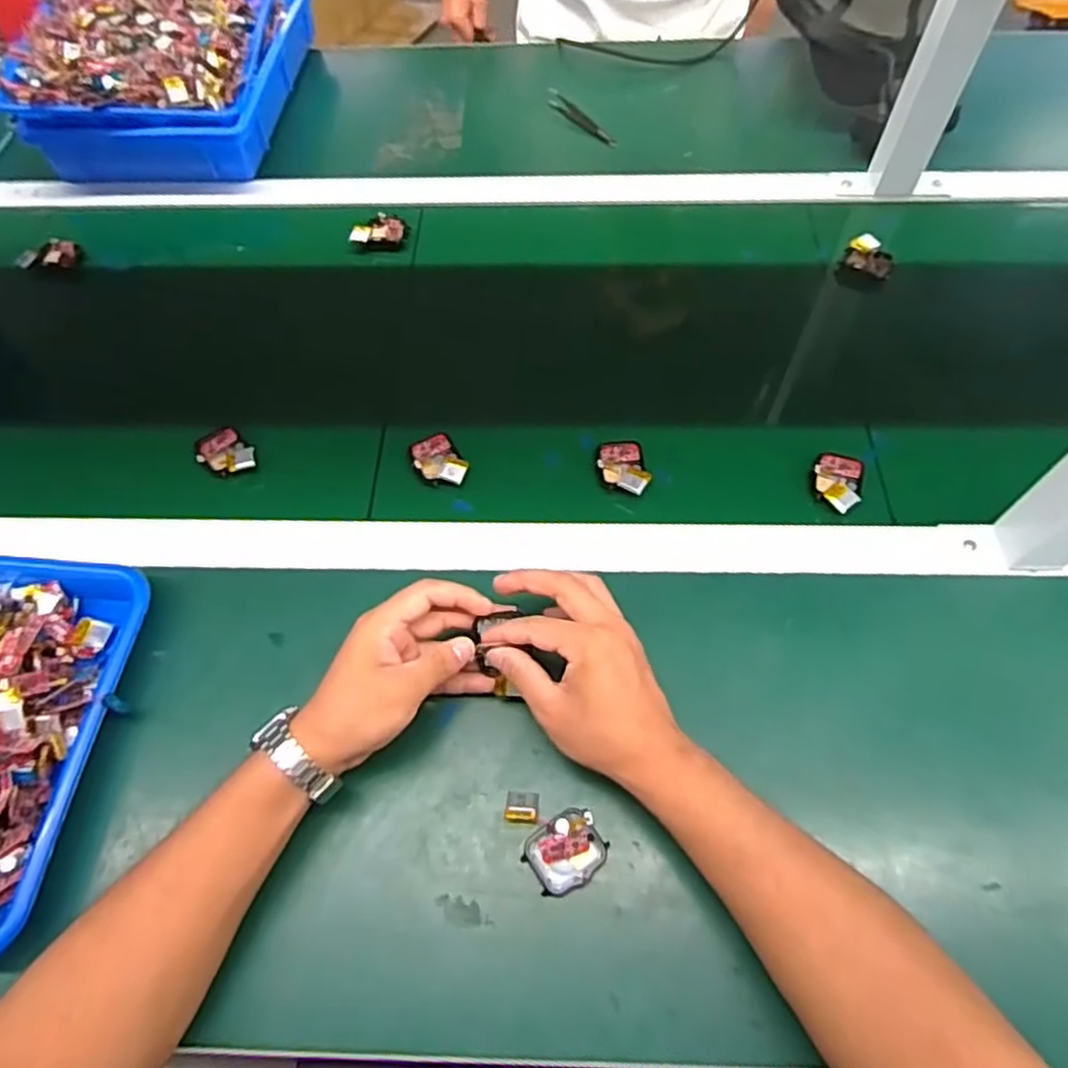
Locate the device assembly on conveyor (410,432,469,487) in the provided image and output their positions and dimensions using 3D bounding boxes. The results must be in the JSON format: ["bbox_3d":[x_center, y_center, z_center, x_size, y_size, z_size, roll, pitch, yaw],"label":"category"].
[{"bbox_3d":[-0.077,-0.058,0.575,0.036,0.012,0.054,-30,63,-14],"label":"device assembly on conveyor"}]

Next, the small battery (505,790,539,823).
[{"bbox_3d":[-0.007,0.173,0.442,0.020,0.013,0.019,3,60,4],"label":"small battery"}]

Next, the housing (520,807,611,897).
[{"bbox_3d":[0.020,0.195,0.428,0.047,0.008,0.040,-32,64,-15],"label":"housing"}]

